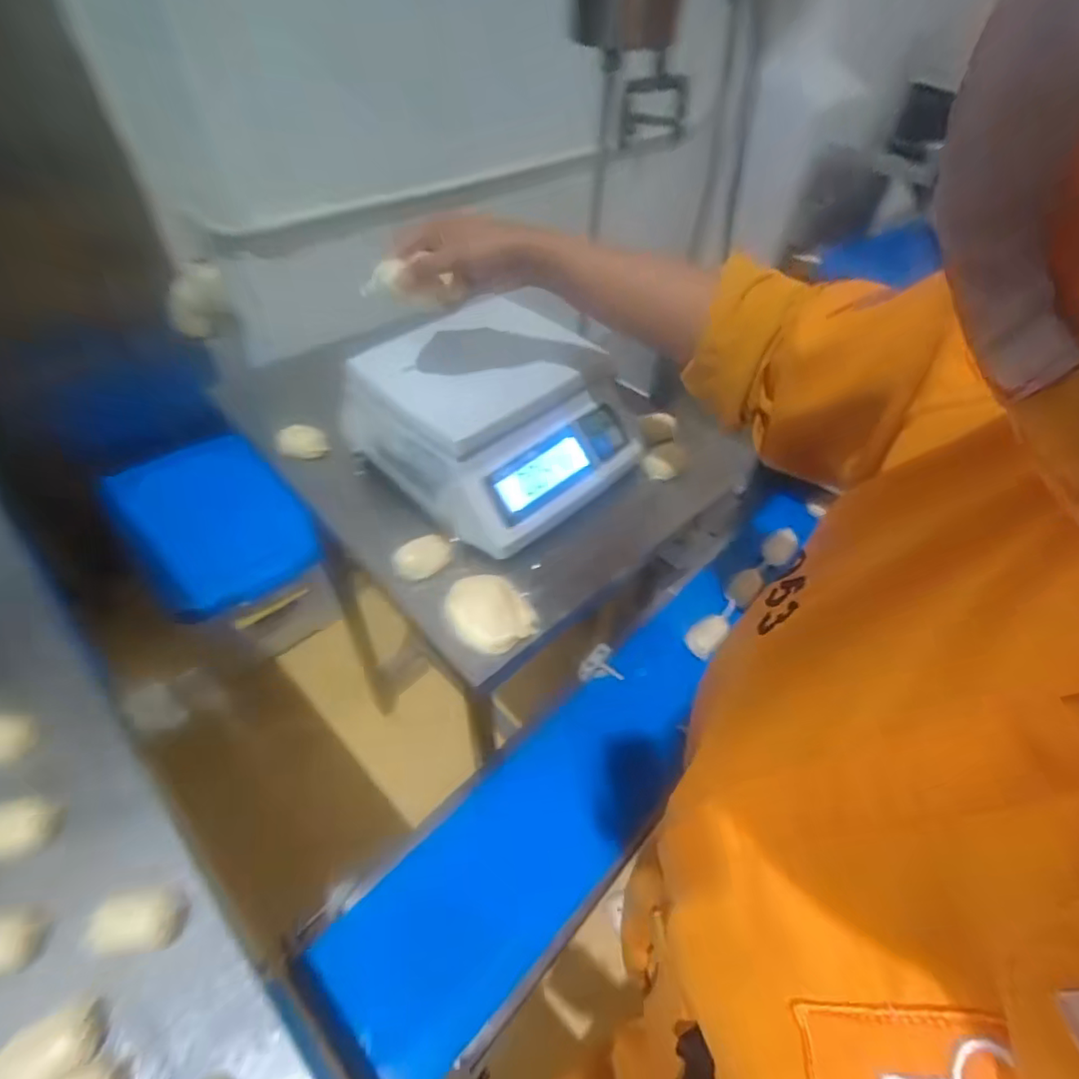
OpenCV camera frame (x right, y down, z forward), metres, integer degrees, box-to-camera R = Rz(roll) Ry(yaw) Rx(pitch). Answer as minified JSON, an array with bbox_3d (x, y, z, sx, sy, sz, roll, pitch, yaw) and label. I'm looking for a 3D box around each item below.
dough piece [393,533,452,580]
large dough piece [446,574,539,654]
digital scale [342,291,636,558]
[{"bbox_3d":[-0.119,0.017,0.583,0.059,0.018,0.037,-29,54,-27],"label":"dough piece"},{"bbox_3d":[-0.048,0.066,0.544,0.080,0.029,0.076,1,47,-1],"label":"large dough piece"},{"bbox_3d":[-0.044,-0.147,0.644,0.246,0.114,0.258,-33,56,-29],"label":"digital scale"}]

